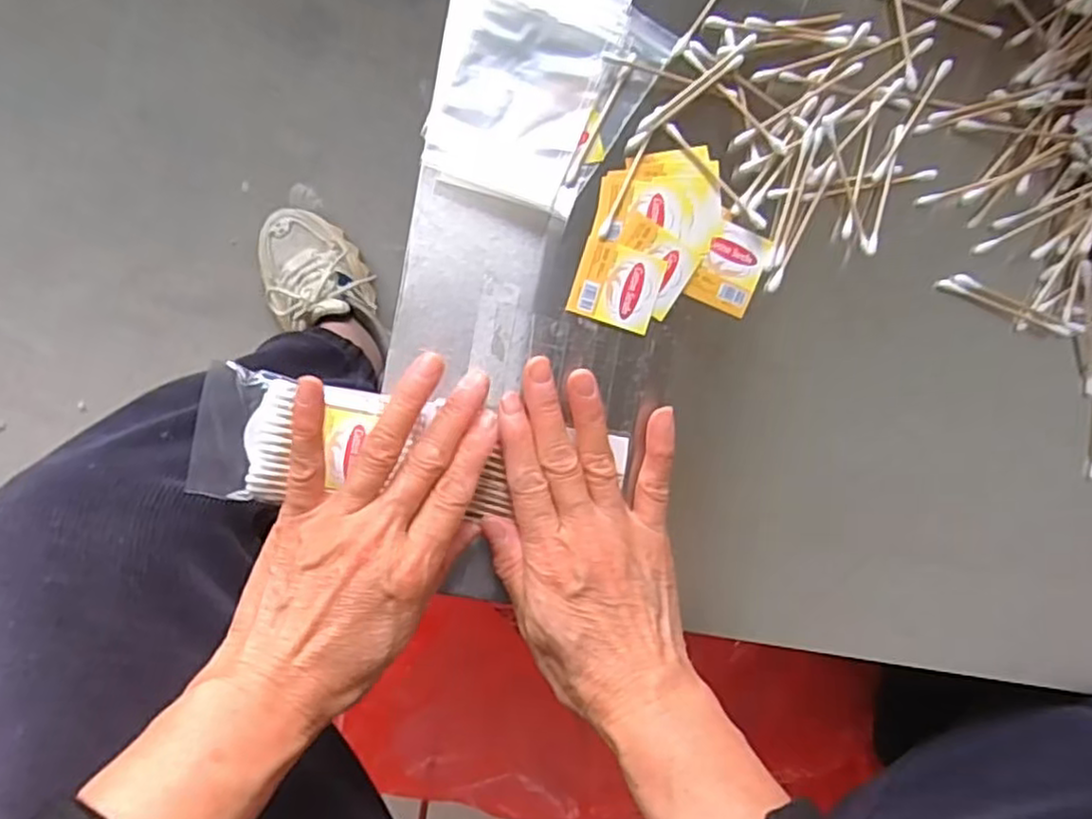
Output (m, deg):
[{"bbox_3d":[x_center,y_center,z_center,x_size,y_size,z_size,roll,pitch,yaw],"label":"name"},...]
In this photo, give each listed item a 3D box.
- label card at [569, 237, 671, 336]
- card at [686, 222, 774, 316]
[{"bbox_3d":[0.037,-0.063,0.360,0.042,0.004,0.039,17,90,-6],"label":"label card"},{"bbox_3d":[0.094,-0.073,0.366,0.032,0.004,0.042,21,90,-6],"label":"card"}]

